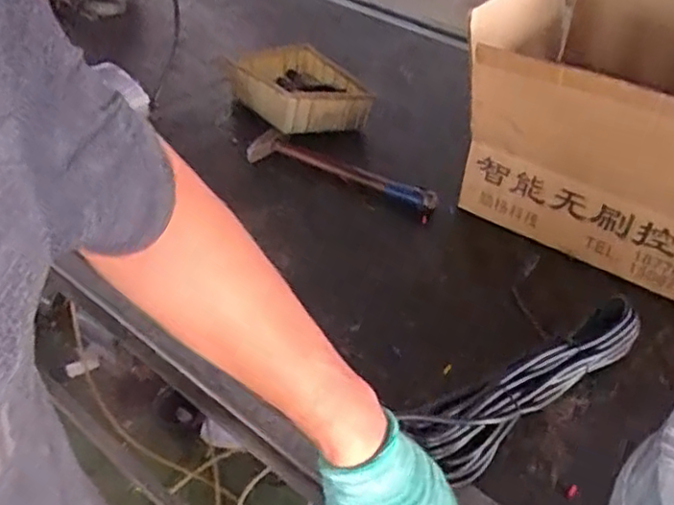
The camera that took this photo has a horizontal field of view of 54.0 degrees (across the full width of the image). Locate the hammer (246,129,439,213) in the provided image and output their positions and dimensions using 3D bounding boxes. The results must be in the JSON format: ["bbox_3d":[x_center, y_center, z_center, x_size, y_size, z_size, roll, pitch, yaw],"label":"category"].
[{"bbox_3d":[0.000,-0.140,1.146,0.392,0.083,0.031,27,47,25],"label":"hammer"}]

